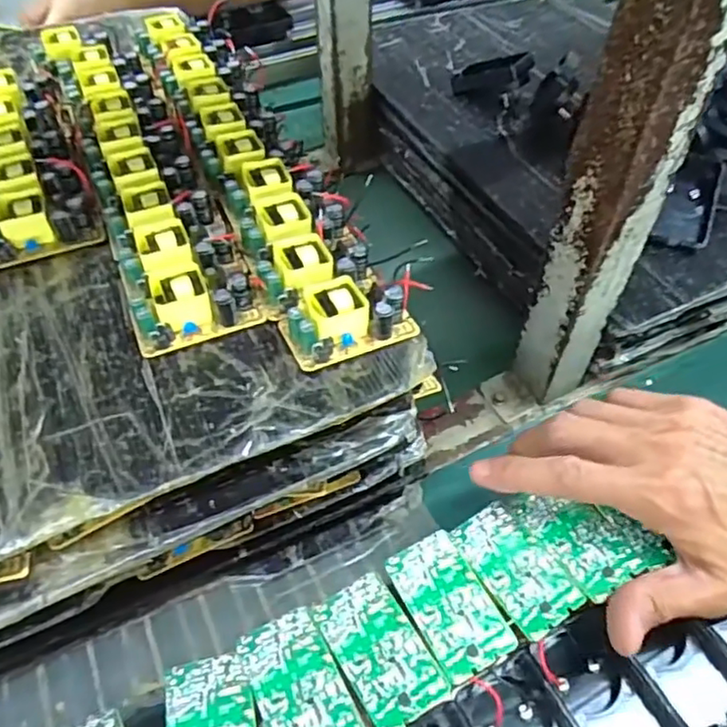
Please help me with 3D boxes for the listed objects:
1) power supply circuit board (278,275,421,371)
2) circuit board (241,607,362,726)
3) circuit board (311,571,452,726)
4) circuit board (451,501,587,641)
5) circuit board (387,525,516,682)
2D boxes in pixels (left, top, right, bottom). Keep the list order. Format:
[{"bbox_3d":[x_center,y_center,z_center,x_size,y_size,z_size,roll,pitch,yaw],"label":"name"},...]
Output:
[{"bbox_3d":[-0.008,-0.023,0.307,0.062,0.022,0.034,-21,54,-15],"label":"power supply circuit board"},{"bbox_3d":[-0.029,0.144,0.276,0.036,0.004,0.062,-22,54,-16],"label":"circuit board"},{"bbox_3d":[0.007,0.132,0.286,0.037,0.006,0.065,-26,55,-19],"label":"circuit board"},{"bbox_3d":[0.076,0.101,0.309,0.035,0.004,0.063,-28,55,-19],"label":"circuit board"},{"bbox_3d":[0.041,0.115,0.299,0.038,0.006,0.063,-24,54,-17],"label":"circuit board"}]

